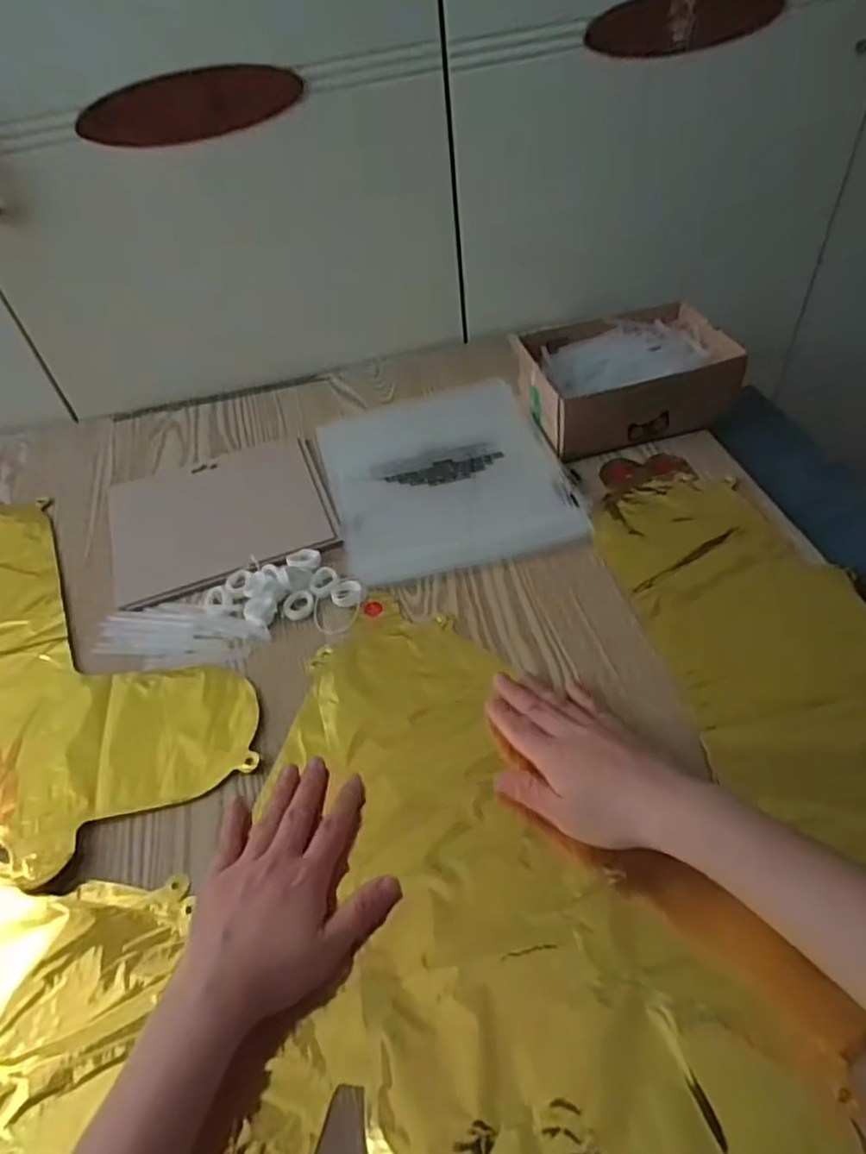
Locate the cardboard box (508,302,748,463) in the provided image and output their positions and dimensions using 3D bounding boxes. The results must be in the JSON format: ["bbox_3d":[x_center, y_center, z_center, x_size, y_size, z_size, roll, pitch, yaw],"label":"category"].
[{"bbox_3d":[0.186,-0.195,0.663,0.193,0.064,0.144,-14,49,-5],"label":"cardboard box"}]

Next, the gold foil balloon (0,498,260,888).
[{"bbox_3d":[-0.310,0.049,0.550,0.229,0.010,0.391,-26,51,-16],"label":"gold foil balloon"}]

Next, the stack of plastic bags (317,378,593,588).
[{"bbox_3d":[0.009,-0.102,0.642,0.208,0.013,0.233,-14,49,-5],"label":"stack of plastic bags"}]

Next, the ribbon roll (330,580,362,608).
[{"bbox_3d":[-0.071,0.014,0.556,0.024,0.008,0.025,-3,49,4],"label":"ribbon roll"}]

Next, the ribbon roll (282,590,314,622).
[{"bbox_3d":[-0.109,0.022,0.550,0.023,0.004,0.026,9,50,14],"label":"ribbon roll"}]

